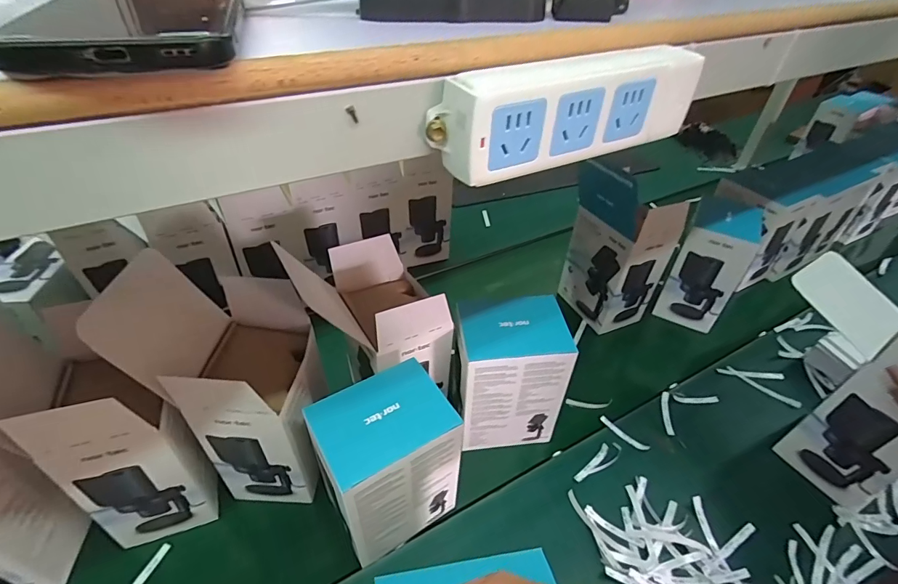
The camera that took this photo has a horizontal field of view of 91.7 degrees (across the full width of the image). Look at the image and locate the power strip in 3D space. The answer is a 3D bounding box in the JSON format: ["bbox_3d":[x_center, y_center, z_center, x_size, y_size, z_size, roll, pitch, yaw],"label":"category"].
[{"bbox_3d":[0.071,-0.110,0.255,0.173,0.056,0.034,-23,46,-21],"label":"power strip"}]

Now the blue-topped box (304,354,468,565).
[{"bbox_3d":[-0.071,0.214,0.554,0.144,0.209,0.114,-25,47,-23],"label":"blue-topped box"}]

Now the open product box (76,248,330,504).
[{"bbox_3d":[-0.270,0.110,0.580,0.168,0.326,0.180,-1,43,2],"label":"open product box"}]

